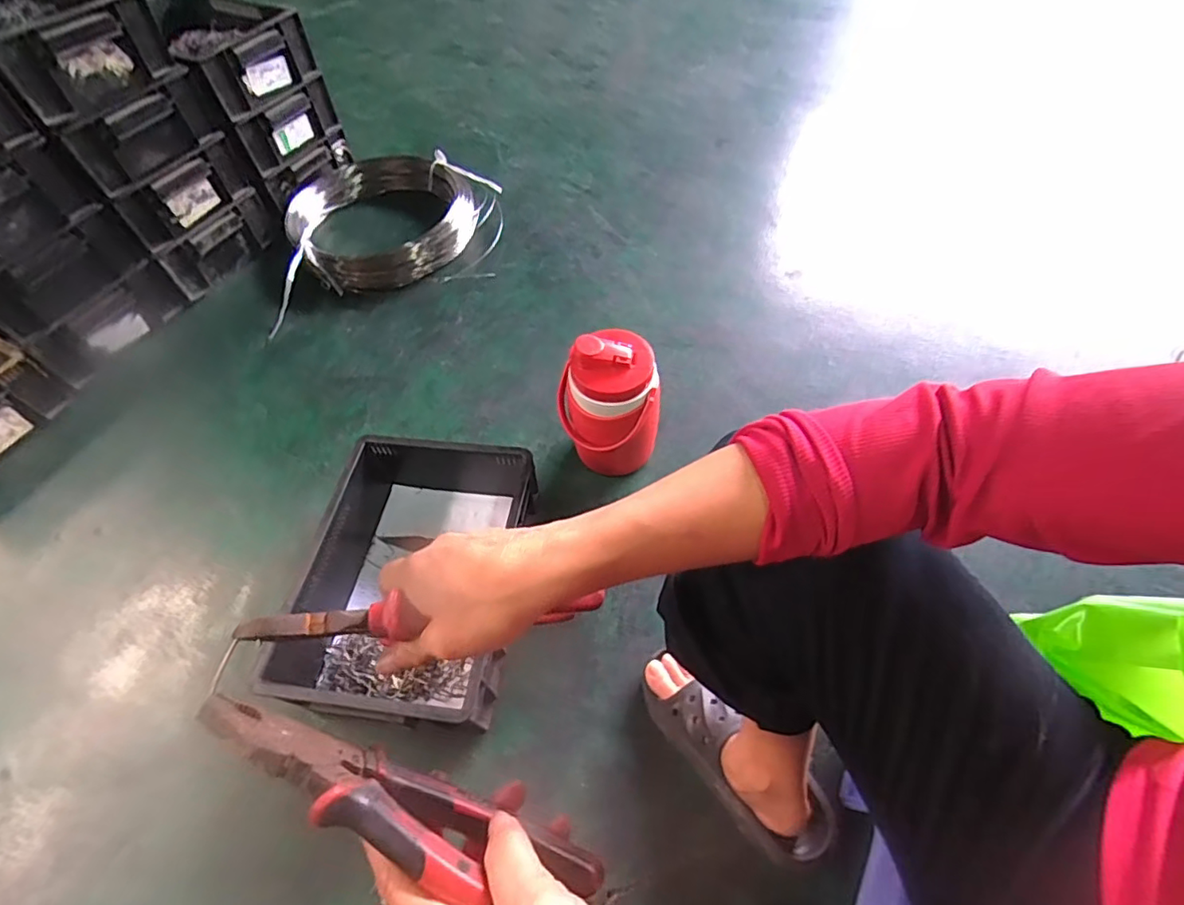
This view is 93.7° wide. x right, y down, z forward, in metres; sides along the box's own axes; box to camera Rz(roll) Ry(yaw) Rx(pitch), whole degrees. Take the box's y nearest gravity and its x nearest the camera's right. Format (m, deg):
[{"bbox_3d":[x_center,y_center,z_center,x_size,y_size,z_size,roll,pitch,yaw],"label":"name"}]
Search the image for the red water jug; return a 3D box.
[{"bbox_3d":[0.023,-0.061,0.795,0.136,0.226,0.118,-6,56,-2],"label":"red water jug"}]

